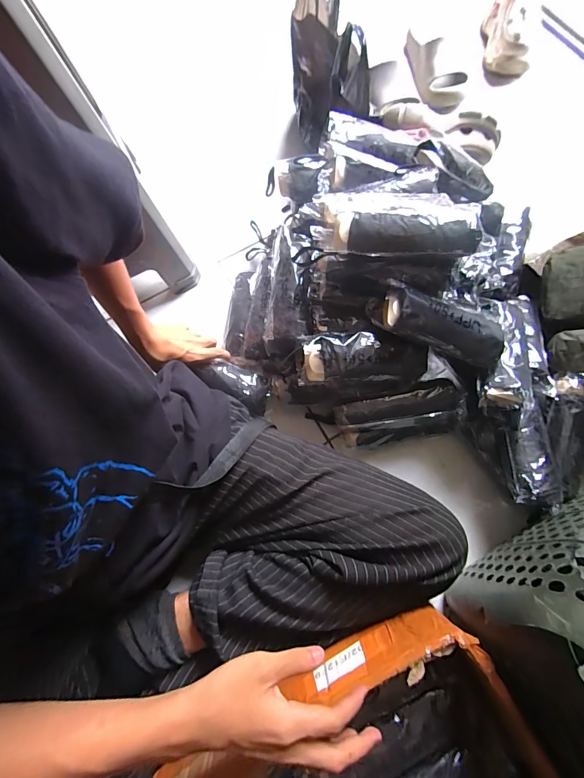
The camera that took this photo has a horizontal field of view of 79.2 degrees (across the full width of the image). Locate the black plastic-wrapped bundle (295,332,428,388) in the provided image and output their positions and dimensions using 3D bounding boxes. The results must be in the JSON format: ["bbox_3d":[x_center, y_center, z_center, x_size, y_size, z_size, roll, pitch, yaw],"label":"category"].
[{"bbox_3d":[0.099,-0.039,0.502,0.177,0.064,0.066,-1,75,1],"label":"black plastic-wrapped bundle"}]

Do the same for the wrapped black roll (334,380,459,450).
[{"bbox_3d":[0.158,0.045,0.550,0.188,0.080,0.076,-11,75,-2],"label":"wrapped black roll"}]

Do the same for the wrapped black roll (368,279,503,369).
[{"bbox_3d":[0.195,-0.084,0.472,0.181,0.058,0.061,20,76,-8],"label":"wrapped black roll"}]

